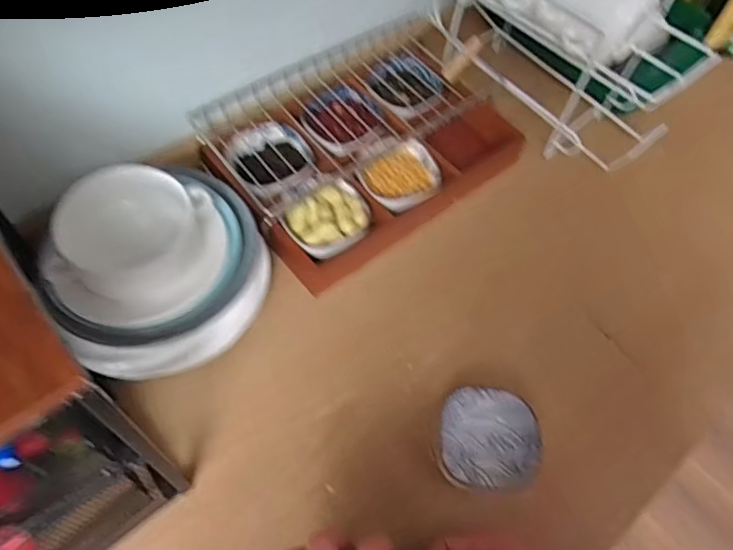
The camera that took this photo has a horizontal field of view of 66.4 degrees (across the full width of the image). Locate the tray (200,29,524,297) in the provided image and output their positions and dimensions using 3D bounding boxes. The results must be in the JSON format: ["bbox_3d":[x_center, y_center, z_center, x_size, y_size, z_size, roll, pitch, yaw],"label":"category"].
[{"bbox_3d":[0.013,-0.144,0.672,0.349,0.080,0.219,-33,65,-21],"label":"tray"}]

